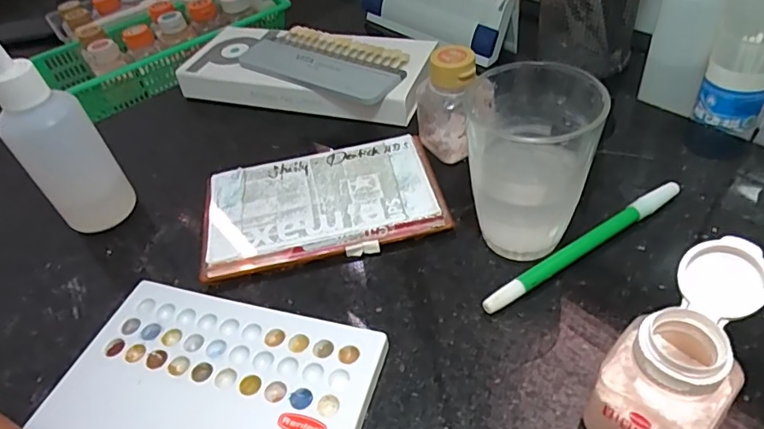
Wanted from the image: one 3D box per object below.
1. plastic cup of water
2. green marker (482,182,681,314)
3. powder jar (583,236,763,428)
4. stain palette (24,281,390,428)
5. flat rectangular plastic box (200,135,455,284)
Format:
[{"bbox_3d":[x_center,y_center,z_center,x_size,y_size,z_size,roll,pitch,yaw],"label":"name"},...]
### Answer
[{"bbox_3d":[0.081,-0.026,0.281,0.066,0.094,0.064,-4,45,4],"label":"plastic cup of water"},{"bbox_3d":[0.115,0.017,0.291,0.144,0.012,0.010,-27,48,-19],"label":"green marker"},{"bbox_3d":[0.114,0.058,0.204,0.043,0.075,0.068,23,52,27],"label":"powder jar"},{"bbox_3d":[-0.082,0.085,0.253,0.153,0.011,0.092,9,47,17],"label":"stain palette"},{"bbox_3d":[-0.038,-0.008,0.337,0.151,0.014,0.088,-12,45,-4],"label":"flat rectangular plastic box"}]

